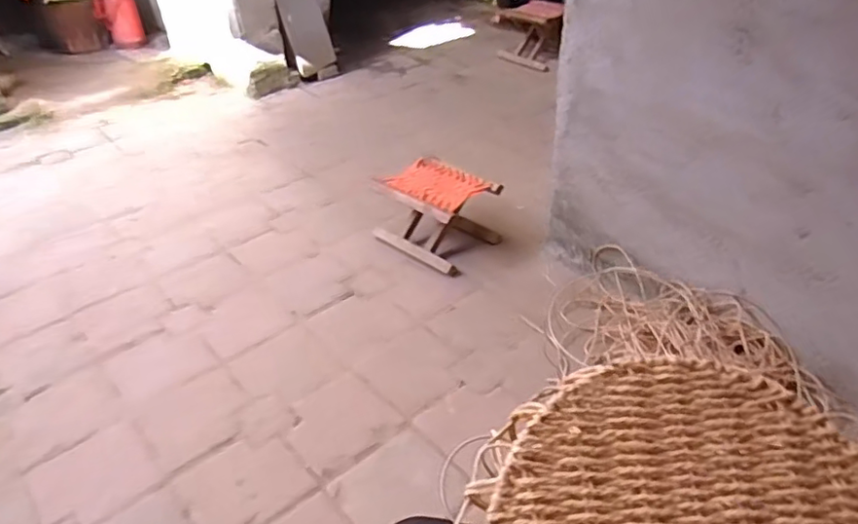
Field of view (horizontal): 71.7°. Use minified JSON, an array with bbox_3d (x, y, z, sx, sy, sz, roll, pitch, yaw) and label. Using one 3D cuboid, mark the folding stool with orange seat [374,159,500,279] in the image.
[{"bbox_3d":[0.019,-0.136,1.600,0.277,0.181,0.236,24,44,33],"label":"folding stool with orange seat"}]

